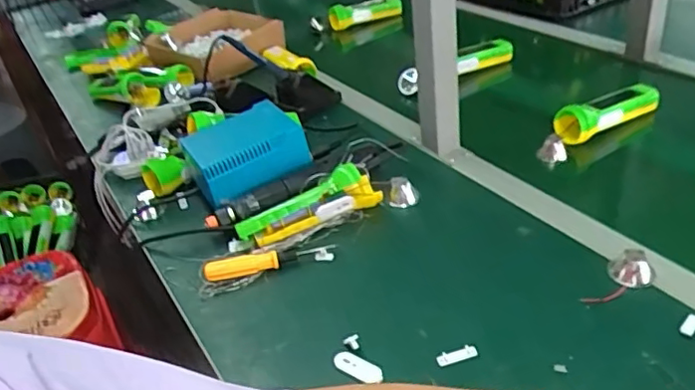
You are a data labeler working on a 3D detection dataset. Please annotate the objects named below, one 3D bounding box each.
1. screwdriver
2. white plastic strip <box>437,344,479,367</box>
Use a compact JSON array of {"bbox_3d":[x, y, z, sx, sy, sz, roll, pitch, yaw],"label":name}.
[{"bbox_3d":[-0.087,0.076,0.685,0.146,0.022,0.023,-13,34,-7],"label":"screwdriver"},{"bbox_3d":[0.101,0.147,0.555,0.038,0.006,0.012,-12,33,-9],"label":"white plastic strip"}]

